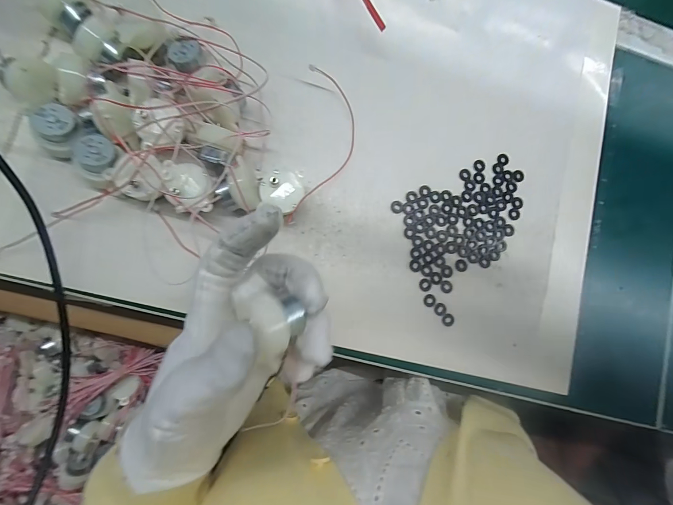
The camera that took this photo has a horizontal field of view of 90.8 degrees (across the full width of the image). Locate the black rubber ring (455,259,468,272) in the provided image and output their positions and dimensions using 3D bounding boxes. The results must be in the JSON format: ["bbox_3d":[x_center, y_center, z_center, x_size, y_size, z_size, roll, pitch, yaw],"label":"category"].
[{"bbox_3d":[0.106,0.011,0.280,0.011,0.004,0.011,1,85,-8],"label":"black rubber ring"}]

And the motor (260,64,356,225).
[{"bbox_3d":[-0.015,-0.083,0.261,0.054,0.027,0.126,20,83,-6],"label":"motor"}]

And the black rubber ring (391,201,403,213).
[{"bbox_3d":[0.051,-0.038,0.277,0.011,0.004,0.011,1,85,-8],"label":"black rubber ring"}]

